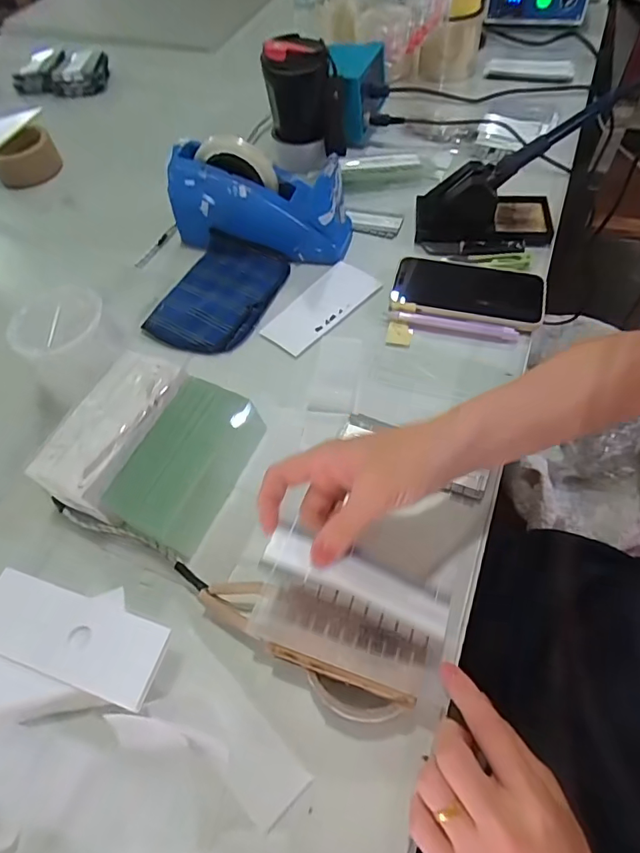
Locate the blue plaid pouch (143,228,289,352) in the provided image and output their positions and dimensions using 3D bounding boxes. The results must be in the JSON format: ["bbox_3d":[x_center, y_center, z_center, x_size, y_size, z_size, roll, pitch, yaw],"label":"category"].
[{"bbox_3d":[-0.114,-0.157,0.557,0.112,0.021,0.163,19,60,15],"label":"blue plaid pouch"}]

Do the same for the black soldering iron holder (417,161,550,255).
[{"bbox_3d":[0.196,-0.258,0.569,0.160,0.064,0.090,-2,57,3],"label":"black soldering iron holder"}]

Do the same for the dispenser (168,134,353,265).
[{"bbox_3d":[-0.074,-0.264,0.574,0.215,0.109,0.060,7,58,9],"label":"dispenser"}]

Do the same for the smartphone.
[{"bbox_3d":[0.163,-0.146,0.533,0.161,0.014,0.084,10,58,10],"label":"smartphone"}]

